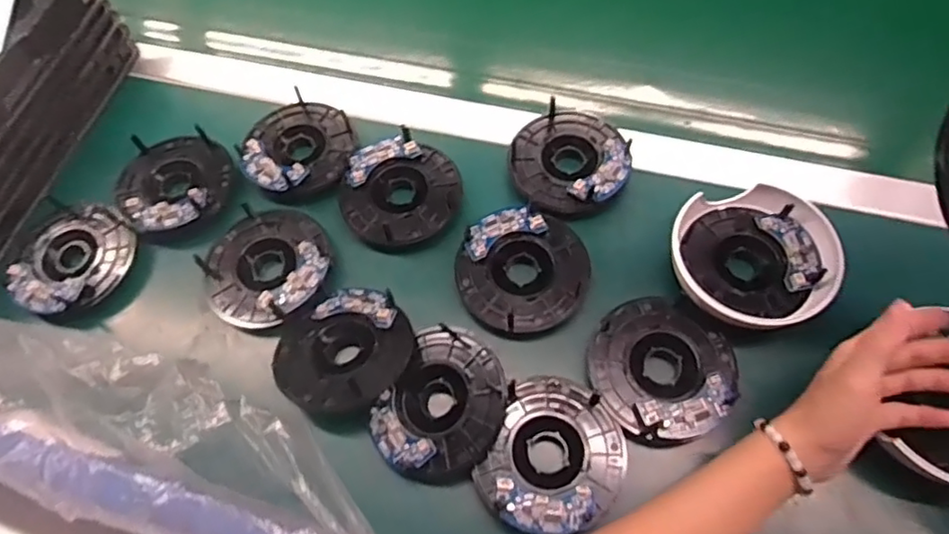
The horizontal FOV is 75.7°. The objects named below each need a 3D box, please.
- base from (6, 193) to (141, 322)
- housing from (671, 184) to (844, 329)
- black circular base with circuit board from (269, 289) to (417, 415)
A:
[{"bbox_3d":[-0.330,-0.008,0.497,0.087,0.019,0.094,-1,63,3],"label":"base"},{"bbox_3d":[0.207,-0.007,0.457,0.115,0.034,0.108,-1,63,3],"label":"housing"},{"bbox_3d":[-0.097,0.058,0.445,0.099,0.019,0.088,-29,66,-11],"label":"black circular base with circuit board"}]

